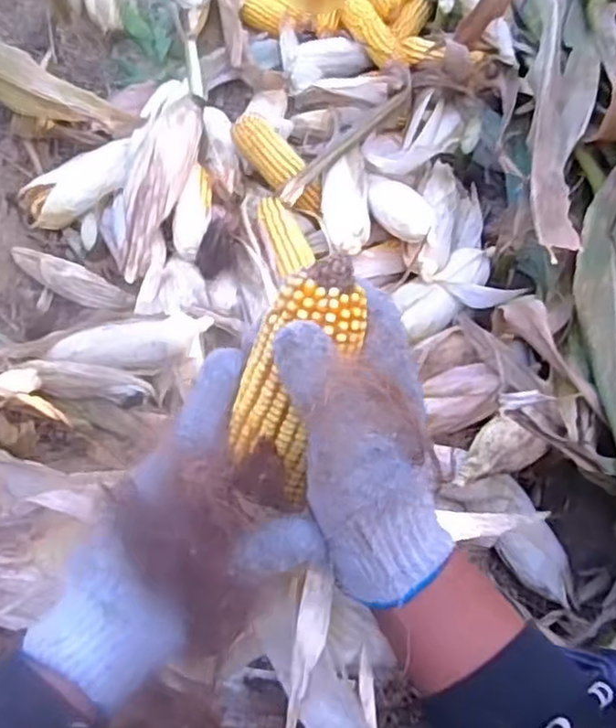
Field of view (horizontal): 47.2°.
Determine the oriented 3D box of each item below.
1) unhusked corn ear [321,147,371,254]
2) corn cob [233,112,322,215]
[{"bbox_3d":[0.051,-0.220,0.987,0.064,0.049,0.171,2,64,-2],"label":"unhusked corn ear"},{"bbox_3d":[-0.037,-0.291,1.022,0.059,0.056,0.181,-38,84,-19],"label":"corn cob"}]

